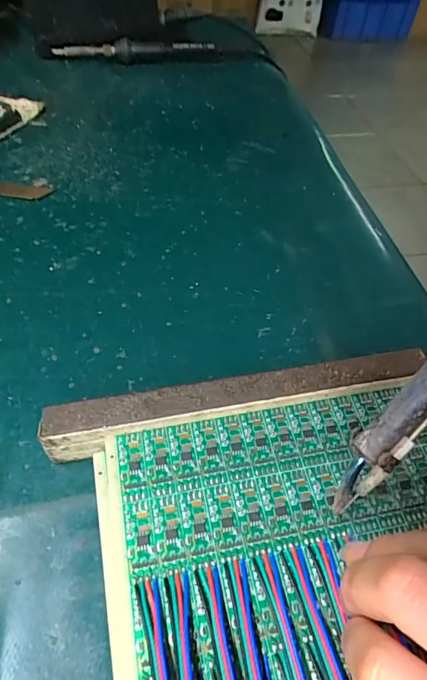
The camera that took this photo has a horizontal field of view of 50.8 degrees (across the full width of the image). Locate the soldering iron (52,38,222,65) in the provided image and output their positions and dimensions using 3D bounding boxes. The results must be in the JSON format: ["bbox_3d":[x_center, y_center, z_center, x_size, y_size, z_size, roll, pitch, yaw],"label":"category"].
[{"bbox_3d":[-0.083,-0.330,0.514,0.185,0.021,0.019,-6,52,-8],"label":"soldering iron"}]

